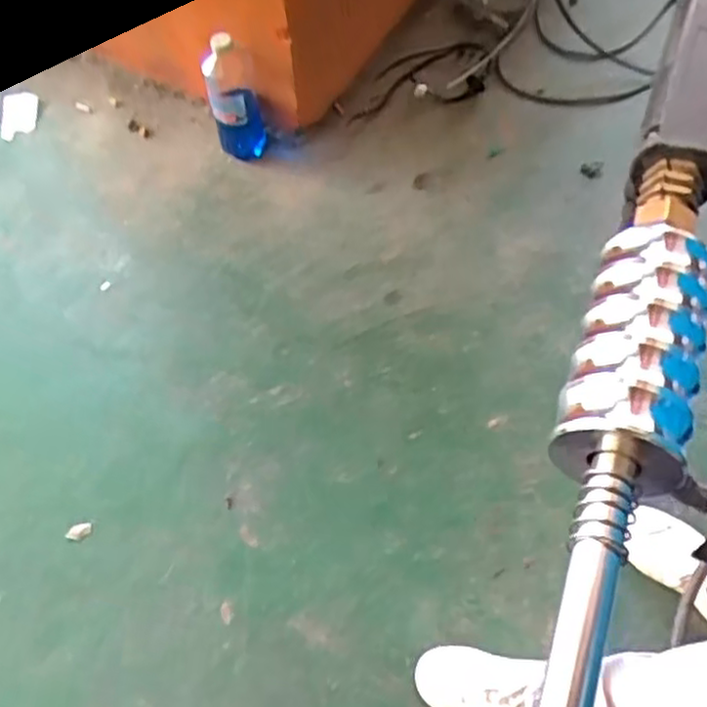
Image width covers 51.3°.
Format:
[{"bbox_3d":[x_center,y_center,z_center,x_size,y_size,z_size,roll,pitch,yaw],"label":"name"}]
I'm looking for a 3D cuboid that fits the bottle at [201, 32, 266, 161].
[{"bbox_3d":[-0.220,-0.482,1.387,0.116,0.277,0.080,-12,65,-6],"label":"bottle"}]

